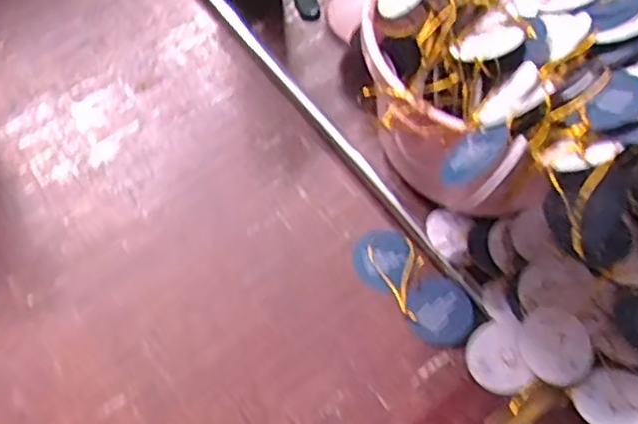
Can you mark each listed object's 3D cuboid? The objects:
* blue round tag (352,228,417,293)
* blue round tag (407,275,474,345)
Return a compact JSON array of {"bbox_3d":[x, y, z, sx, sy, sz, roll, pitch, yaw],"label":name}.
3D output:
[{"bbox_3d":[0.055,0.039,0.548,0.049,0.004,0.055,-32,64,-6],"label":"blue round tag"},{"bbox_3d":[0.095,0.075,0.517,0.047,0.008,0.053,-4,61,2],"label":"blue round tag"}]

